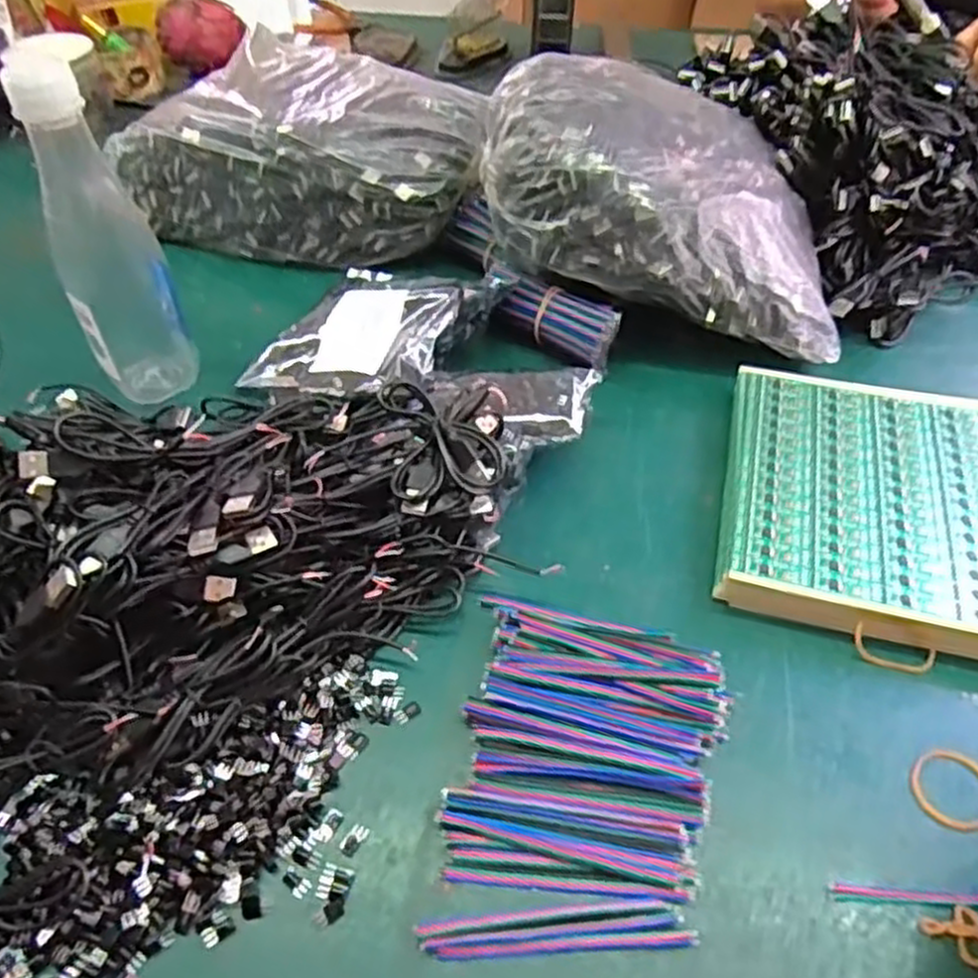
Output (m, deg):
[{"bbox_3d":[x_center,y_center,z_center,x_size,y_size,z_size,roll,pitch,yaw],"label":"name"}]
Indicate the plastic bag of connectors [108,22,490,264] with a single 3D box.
[{"bbox_3d":[-0.137,-0.272,0.638,0.265,0.099,0.189,15,49,13],"label":"plastic bag of connectors"}]

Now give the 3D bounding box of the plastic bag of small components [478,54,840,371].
[{"bbox_3d":[0.114,-0.191,0.525,0.231,0.118,0.154,5,49,6],"label":"plastic bag of small components"}]

